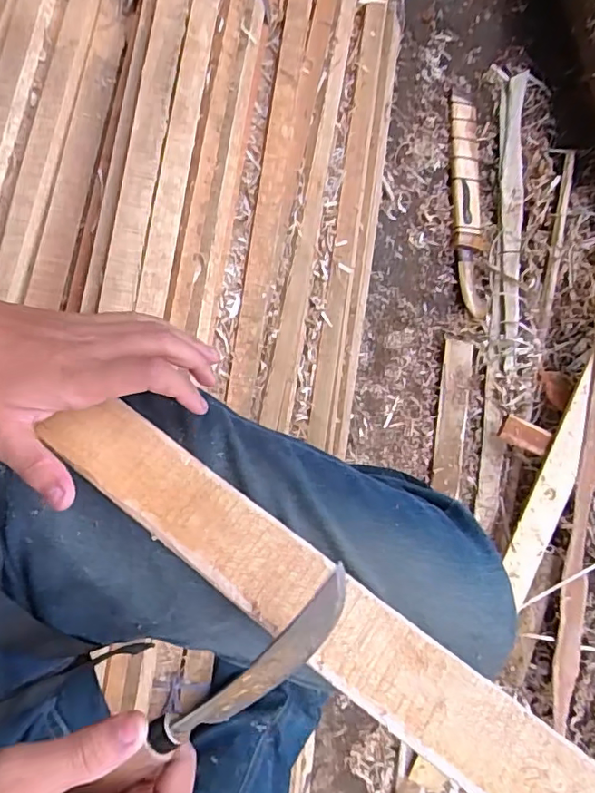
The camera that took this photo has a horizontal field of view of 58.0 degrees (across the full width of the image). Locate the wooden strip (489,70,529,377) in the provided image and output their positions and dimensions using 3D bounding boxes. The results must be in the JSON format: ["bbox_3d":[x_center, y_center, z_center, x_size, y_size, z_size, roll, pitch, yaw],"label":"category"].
[{"bbox_3d":[0.423,-0.368,1.063,0.044,0.018,0.642,8,75,1],"label":"wooden strip"}]

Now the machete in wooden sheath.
[{"bbox_3d":[0.338,-0.386,1.061,0.064,0.039,0.462,1,75,-1],"label":"machete in wooden sheath"}]

